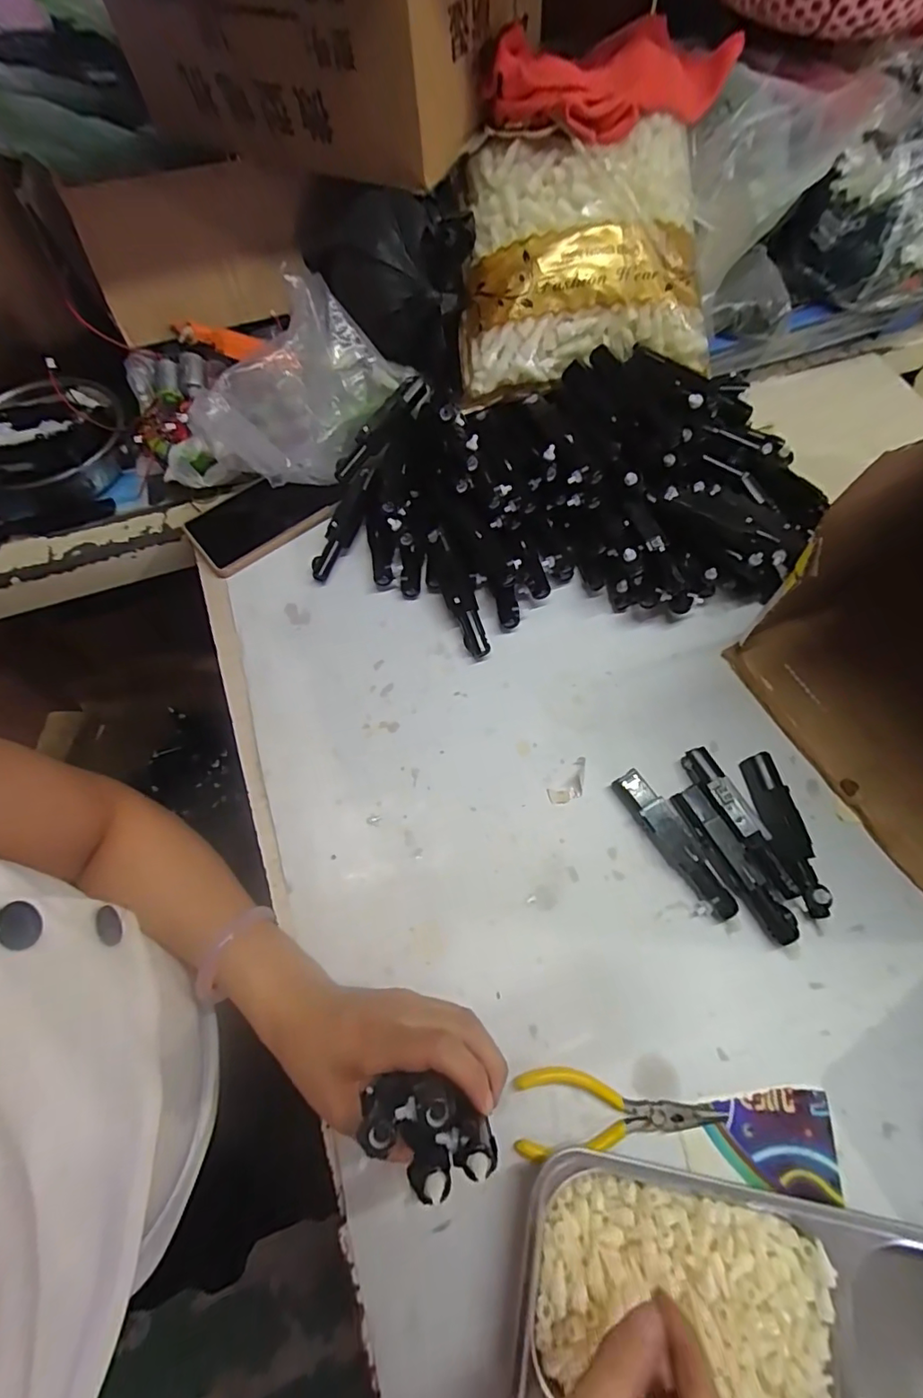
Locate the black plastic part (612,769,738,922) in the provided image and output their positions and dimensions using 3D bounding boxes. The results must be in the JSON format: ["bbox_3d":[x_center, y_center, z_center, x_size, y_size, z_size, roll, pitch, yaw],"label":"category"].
[{"bbox_3d":[0.161,0.109,0.394,0.026,0.014,0.120,-27,68,-12],"label":"black plastic part"}]

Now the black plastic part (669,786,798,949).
[{"bbox_3d":[0.200,0.120,0.385,0.024,0.014,0.119,-26,68,-11],"label":"black plastic part"}]

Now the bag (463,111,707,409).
[{"bbox_3d":[0.111,-0.381,0.462,0.222,0.127,0.157,1,67,0],"label":"bag"}]

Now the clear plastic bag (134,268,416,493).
[{"bbox_3d":[-0.182,-0.291,0.493,0.251,0.110,0.177,-18,68,-8],"label":"clear plastic bag"}]

